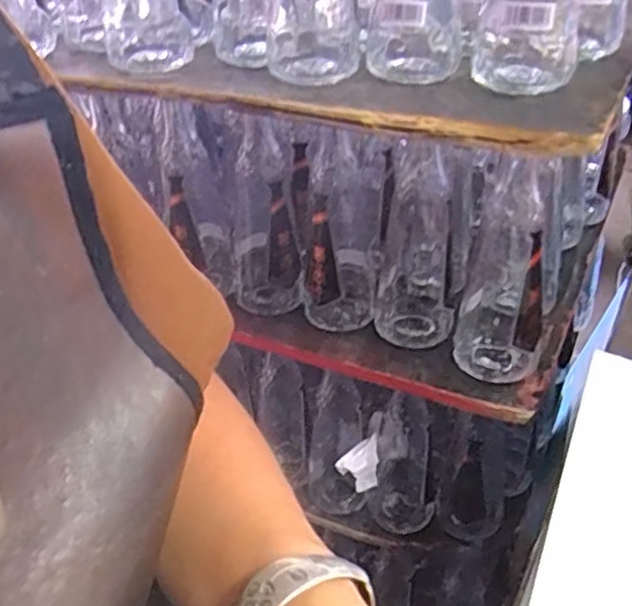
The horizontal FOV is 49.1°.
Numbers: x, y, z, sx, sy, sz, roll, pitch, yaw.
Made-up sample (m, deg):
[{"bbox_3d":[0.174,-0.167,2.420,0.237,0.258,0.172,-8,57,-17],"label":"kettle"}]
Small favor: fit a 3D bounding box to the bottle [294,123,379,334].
[{"bbox_3d":[0.022,-0.069,0.607,0.068,0.174,0.082,2,34,7],"label":"bottle"}]

